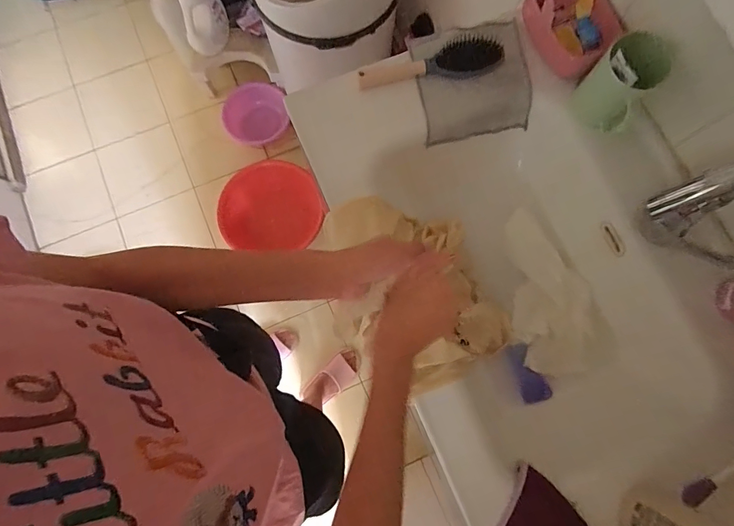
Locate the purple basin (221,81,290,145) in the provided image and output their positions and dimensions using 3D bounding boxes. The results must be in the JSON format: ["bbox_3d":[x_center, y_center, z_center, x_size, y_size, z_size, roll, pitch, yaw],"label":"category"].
[{"bbox_3d":[-0.424,-0.560,1.438,0.248,0.077,0.227,0,78,0],"label":"purple basin"}]

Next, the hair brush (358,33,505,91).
[{"bbox_3d":[0.099,-0.308,0.599,0.227,0.035,0.057,-12,78,-3],"label":"hair brush"}]

